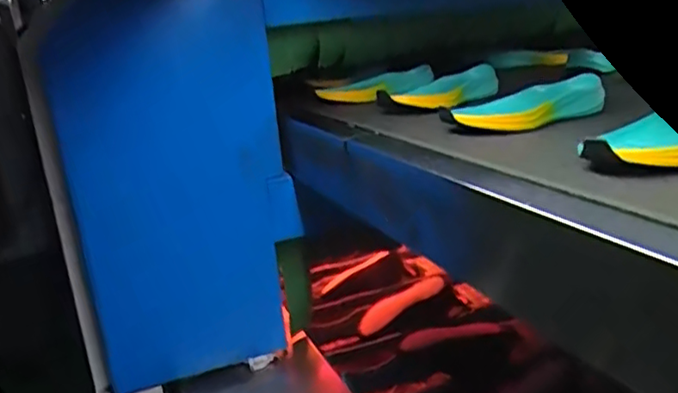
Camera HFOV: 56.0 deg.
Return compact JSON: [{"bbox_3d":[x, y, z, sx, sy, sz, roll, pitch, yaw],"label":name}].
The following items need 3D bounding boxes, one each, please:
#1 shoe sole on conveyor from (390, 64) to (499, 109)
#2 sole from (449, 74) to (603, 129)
[{"bbox_3d":[0.171,-0.160,0.946,0.214,0.030,0.069,-25,28,-37],"label":"shoe sole on conveyor"},{"bbox_3d":[0.236,-0.103,0.781,0.212,0.045,0.072,-18,24,-25],"label":"sole"}]

